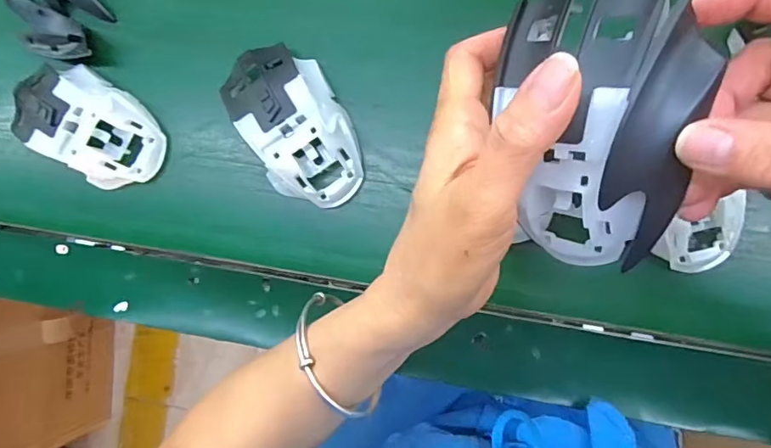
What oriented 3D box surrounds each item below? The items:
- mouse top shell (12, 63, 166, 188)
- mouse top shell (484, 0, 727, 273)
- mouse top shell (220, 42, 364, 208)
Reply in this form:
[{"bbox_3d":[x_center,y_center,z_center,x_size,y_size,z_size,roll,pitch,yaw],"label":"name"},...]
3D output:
[{"bbox_3d":[-0.212,-0.071,0.349,0.117,0.035,0.068,37,94,7],"label":"mouse top shell"},{"bbox_3d":[0.078,-0.037,0.196,0.080,0.040,0.113,13,105,16],"label":"mouse top shell"},{"bbox_3d":[-0.058,-0.066,0.328,0.061,0.035,0.112,-34,85,6],"label":"mouse top shell"}]

